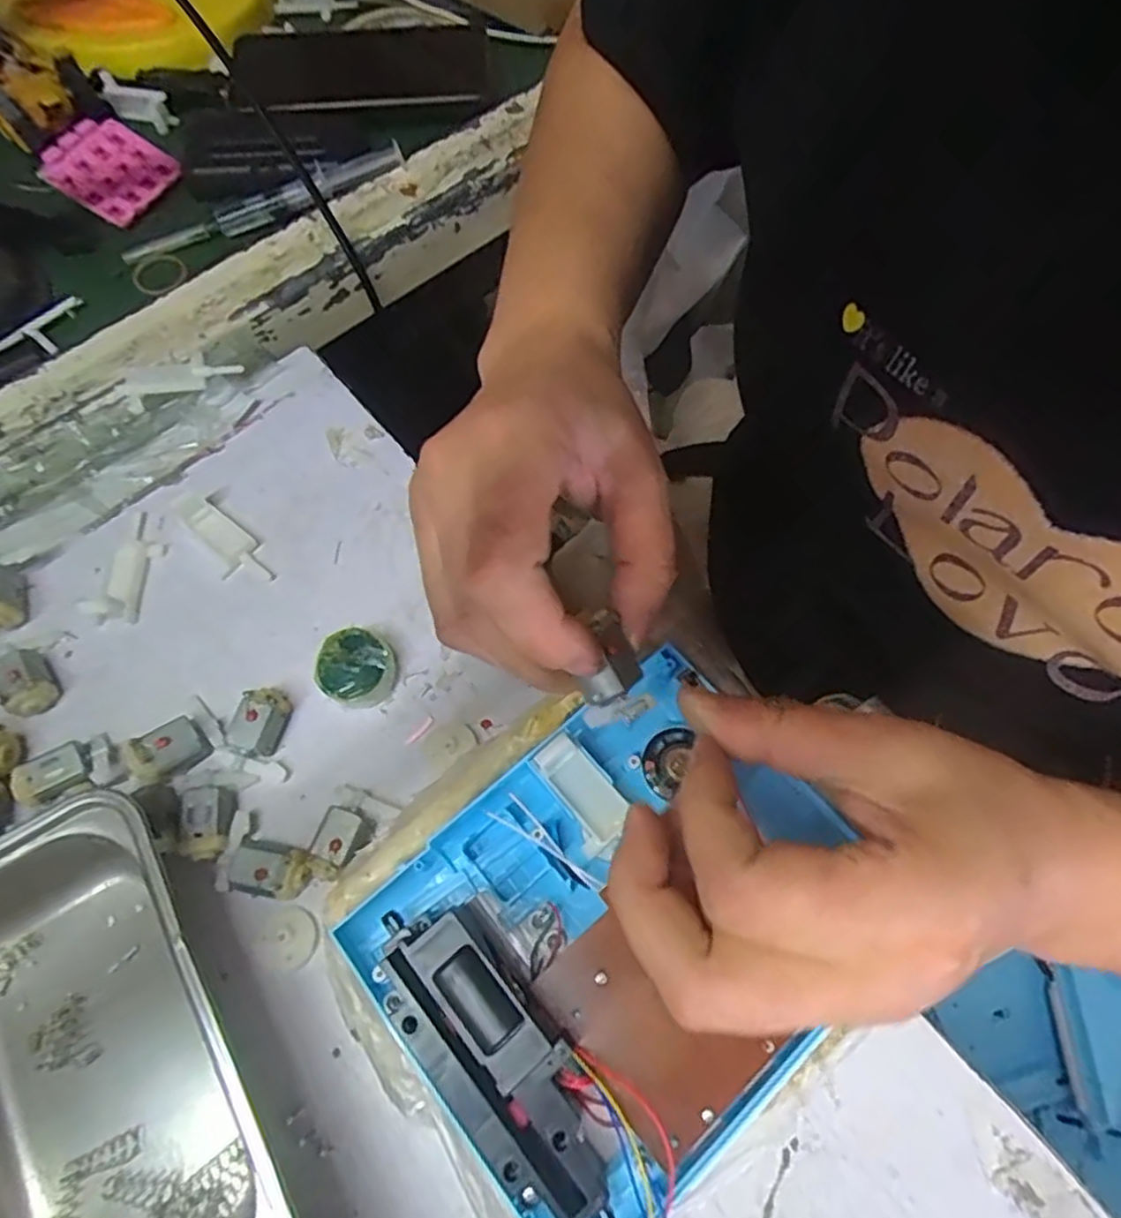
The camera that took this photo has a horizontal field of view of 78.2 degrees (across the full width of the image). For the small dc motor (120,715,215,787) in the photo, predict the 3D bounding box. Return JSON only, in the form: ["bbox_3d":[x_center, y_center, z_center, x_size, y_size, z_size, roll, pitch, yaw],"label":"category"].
[{"bbox_3d":[-0.166,0.060,0.292,0.029,0.018,0.019,-41,73,-15],"label":"small dc motor"}]

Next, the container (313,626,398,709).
[{"bbox_3d":[-0.092,0.027,0.309,0.033,0.016,0.032,0,67,0],"label":"container"}]

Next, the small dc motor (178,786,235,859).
[{"bbox_3d":[-0.145,0.087,0.282,0.019,0.013,0.028,-6,67,-3],"label":"small dc motor"}]

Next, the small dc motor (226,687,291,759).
[{"bbox_3d":[-0.129,0.049,0.300,0.021,0.015,0.027,16,68,7],"label":"small dc motor"}]

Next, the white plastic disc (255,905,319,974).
[{"bbox_3d":[-0.108,0.130,0.272,0.022,0.005,0.023,0,67,0],"label":"white plastic disc"}]

